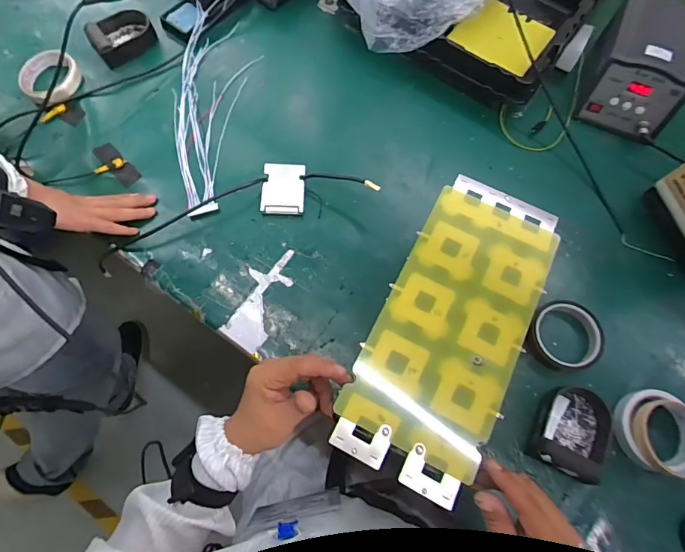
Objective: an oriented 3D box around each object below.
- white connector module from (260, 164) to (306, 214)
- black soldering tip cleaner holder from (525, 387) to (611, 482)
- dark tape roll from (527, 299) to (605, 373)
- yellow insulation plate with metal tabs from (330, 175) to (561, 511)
[{"bbox_3d":[-0.087,-0.130,0.643,0.063,0.009,0.082,1,69,-1],"label":"white connector module"},{"bbox_3d":[0.287,0.191,0.536,0.085,0.032,0.108,29,72,9],"label":"black soldering tip cleaner holder"},{"bbox_3d":[0.299,0.077,0.578,0.097,0.035,0.090,0,69,-1],"label":"dark tape roll"},{"bbox_3d":[0.114,0.043,0.432,0.137,0.007,0.315,26,71,8],"label":"yellow insulation plate with metal tabs"}]

